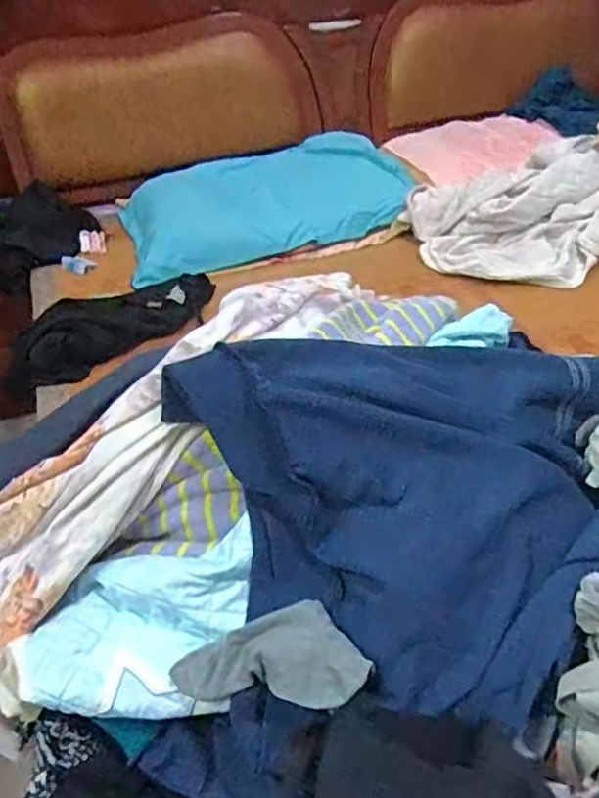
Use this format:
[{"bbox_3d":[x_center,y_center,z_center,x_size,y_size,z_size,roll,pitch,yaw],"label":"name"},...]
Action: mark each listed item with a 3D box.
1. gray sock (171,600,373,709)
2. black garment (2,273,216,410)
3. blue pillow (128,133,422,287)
[{"bbox_3d":[-0.028,0.248,0.614,0.187,0.047,0.091,1,40,7],"label":"gray sock"},{"bbox_3d":[-0.368,-0.154,1.283,0.444,0.075,0.180,-22,42,-20],"label":"black garment"},{"bbox_3d":[-0.086,-0.504,1.584,0.690,0.116,0.449,-12,40,-8],"label":"blue pillow"}]

